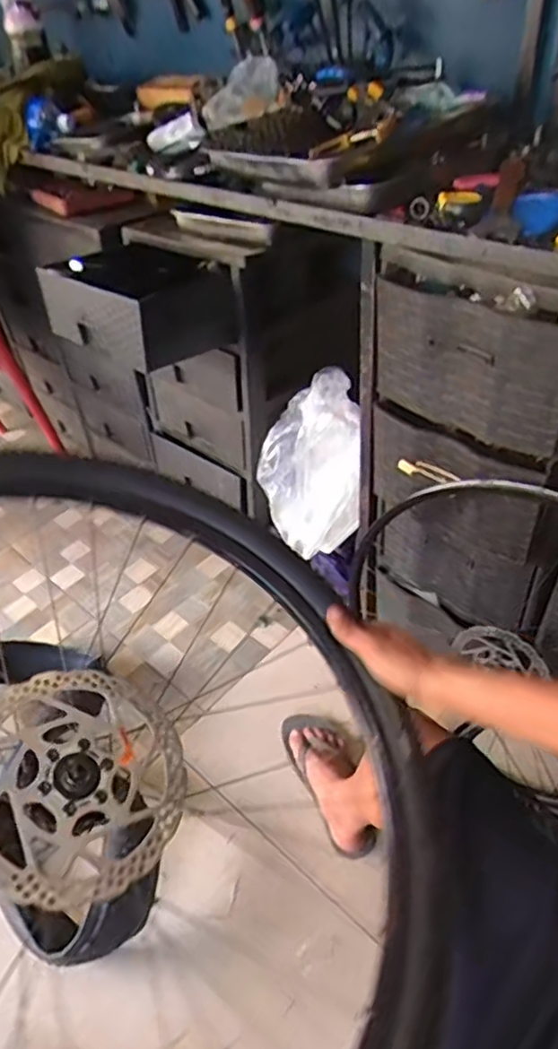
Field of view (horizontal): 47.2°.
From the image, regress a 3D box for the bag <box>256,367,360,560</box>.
[{"bbox_3d":[0.059,-0.105,1.298,0.197,0.394,0.173,-2,42,4],"label":"bag"}]

